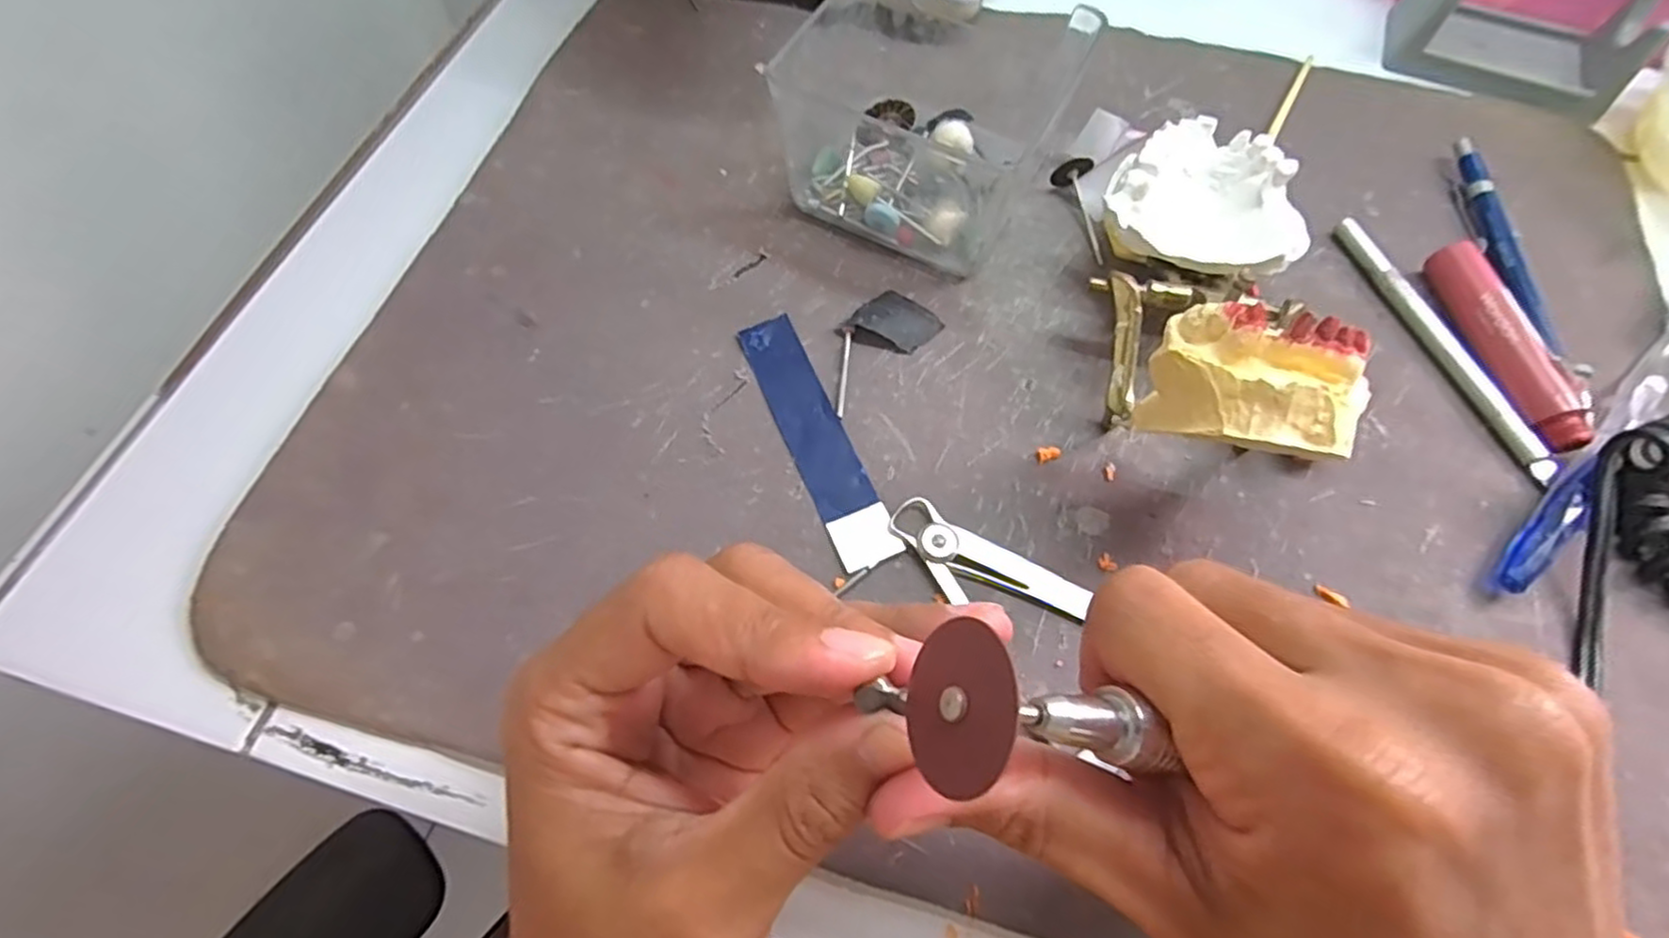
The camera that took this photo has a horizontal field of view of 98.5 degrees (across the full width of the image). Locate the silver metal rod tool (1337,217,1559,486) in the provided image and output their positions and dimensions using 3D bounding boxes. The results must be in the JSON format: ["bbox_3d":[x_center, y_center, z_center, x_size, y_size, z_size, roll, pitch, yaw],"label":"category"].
[{"bbox_3d":[0.230,-0.049,0.274,0.010,0.008,0.120,-17,66,-9],"label":"silver metal rod tool"}]

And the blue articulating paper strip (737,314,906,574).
[{"bbox_3d":[-0.006,-0.012,0.253,0.021,0.004,0.101,-21,67,-11],"label":"blue articulating paper strip"}]

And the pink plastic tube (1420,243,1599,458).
[{"bbox_3d":[0.246,-0.046,0.267,0.014,0.018,0.089,-7,65,-5],"label":"pink plastic tube"}]

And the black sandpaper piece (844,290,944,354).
[{"bbox_3d":[0.023,-0.056,0.273,0.027,0.007,0.029,42,71,17],"label":"black sandpaper piece"}]

